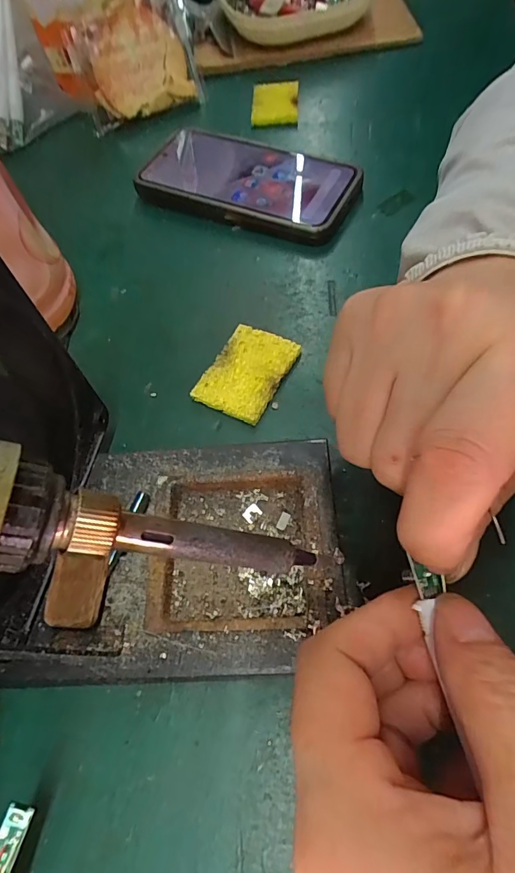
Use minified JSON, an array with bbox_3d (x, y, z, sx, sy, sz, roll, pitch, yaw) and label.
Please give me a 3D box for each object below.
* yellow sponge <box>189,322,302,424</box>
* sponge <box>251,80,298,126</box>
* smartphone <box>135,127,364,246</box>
[{"bbox_3d":[-0.006,-0.037,0.248,0.040,0.008,0.055,23,66,18],"label":"yellow sponge"},{"bbox_3d":[0.015,-0.285,0.379,0.039,0.015,0.049,1,61,6],"label":"sponge"},{"bbox_3d":[-0.008,-0.185,0.319,0.155,0.014,0.080,22,72,14],"label":"smartphone"}]

